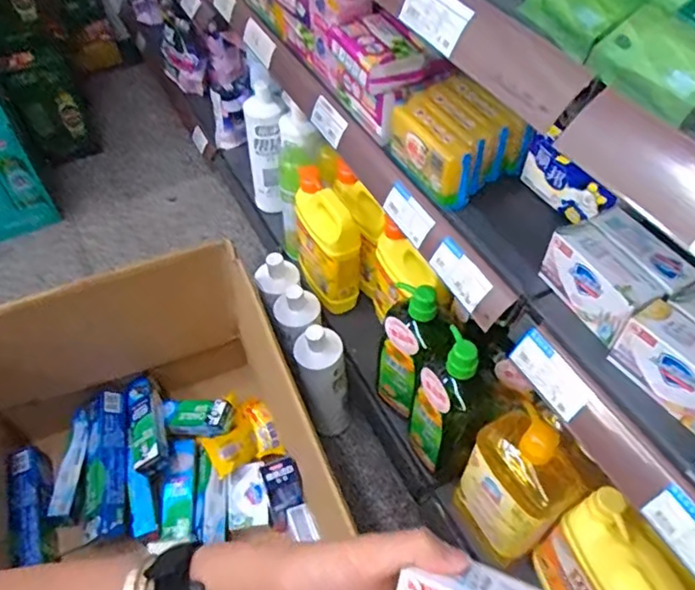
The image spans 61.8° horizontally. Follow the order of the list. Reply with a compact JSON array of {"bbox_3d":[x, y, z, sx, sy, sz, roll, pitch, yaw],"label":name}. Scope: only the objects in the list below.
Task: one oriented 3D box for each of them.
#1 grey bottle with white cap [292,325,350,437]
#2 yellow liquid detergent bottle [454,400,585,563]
[{"bbox_3d":[-0.043,0.140,0.948,0.066,0.268,0.068,-18,53,-13],"label":"grey bottle with white cap"},{"bbox_3d":[0.201,0.229,0.704,0.079,0.241,0.116,-28,55,-19],"label":"yellow liquid detergent bottle"}]

